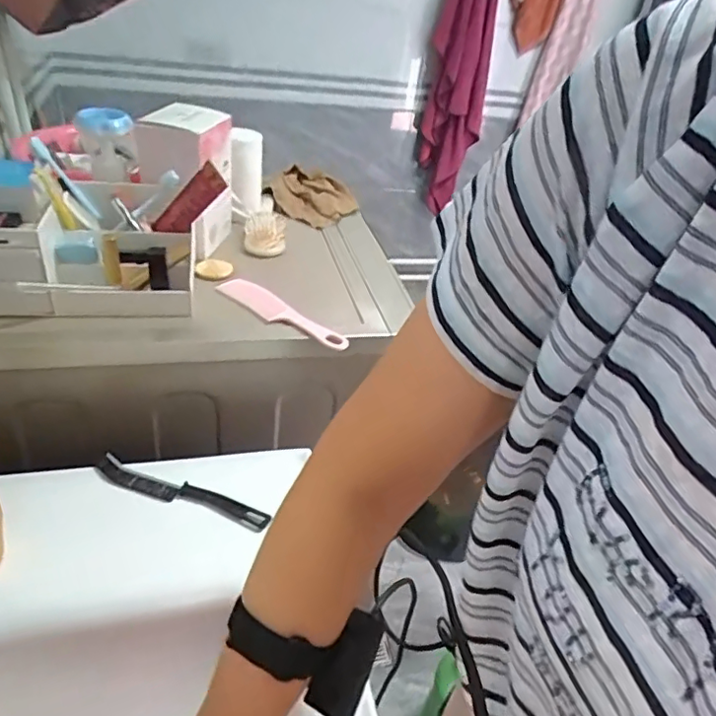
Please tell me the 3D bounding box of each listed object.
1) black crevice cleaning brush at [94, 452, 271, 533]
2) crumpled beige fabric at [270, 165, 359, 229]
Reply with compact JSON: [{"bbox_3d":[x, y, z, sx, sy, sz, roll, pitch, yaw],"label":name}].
[{"bbox_3d":[-0.198,0.152,0.624,0.202,0.022,0.023,15,35,11],"label":"black crevice cleaning brush"},{"bbox_3d":[-0.079,-0.292,1.023,0.138,0.028,0.148,12,49,-15],"label":"crumpled beige fabric"}]

